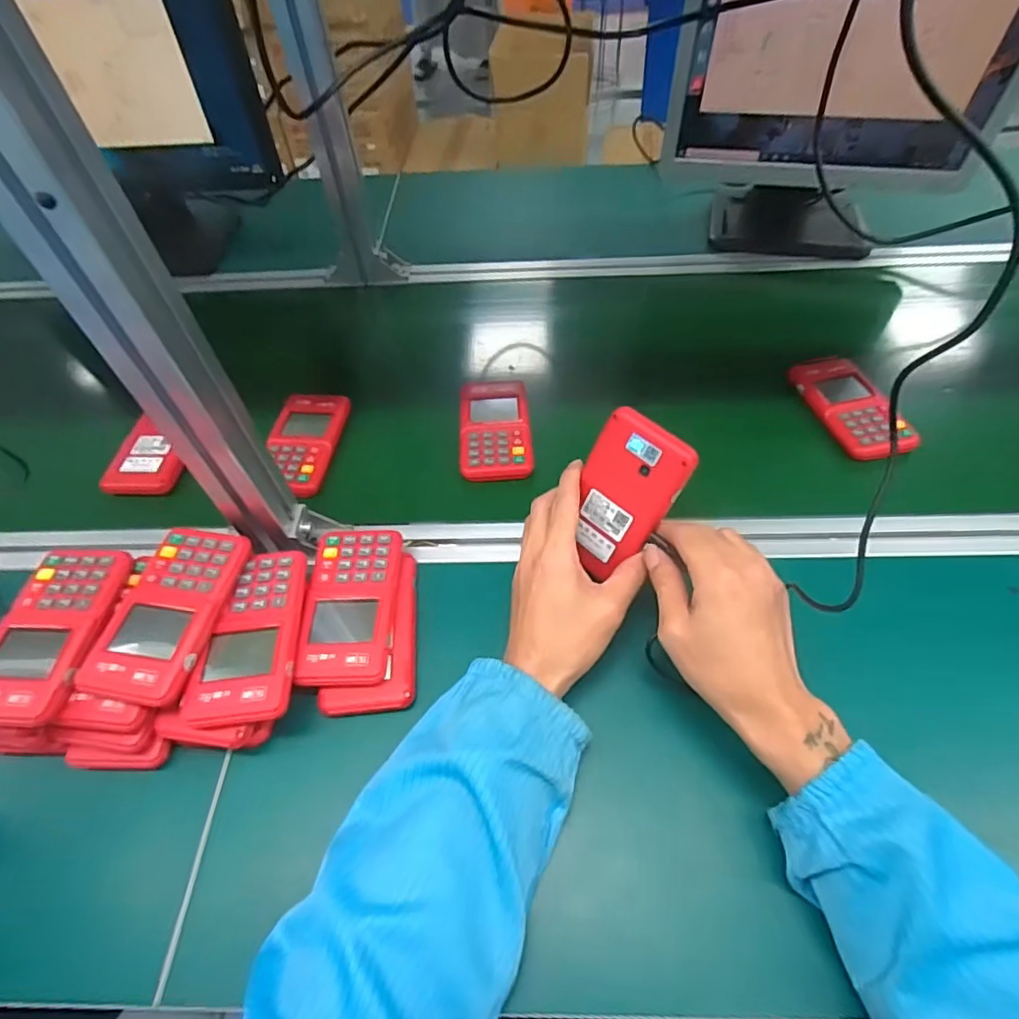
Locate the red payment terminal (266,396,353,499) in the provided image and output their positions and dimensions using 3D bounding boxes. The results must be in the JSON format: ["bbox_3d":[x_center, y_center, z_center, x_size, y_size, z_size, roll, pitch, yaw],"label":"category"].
[{"bbox_3d":[-0.211,-0.072,0.582,0.070,0.017,0.132,6,55,8],"label":"red payment terminal"}]

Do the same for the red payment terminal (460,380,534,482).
[{"bbox_3d":[-0.014,-0.085,0.578,0.069,0.018,0.125,-4,54,2],"label":"red payment terminal"}]

